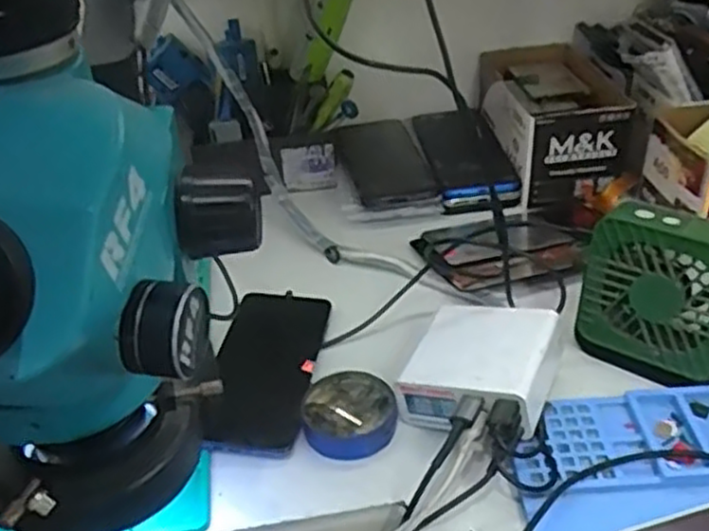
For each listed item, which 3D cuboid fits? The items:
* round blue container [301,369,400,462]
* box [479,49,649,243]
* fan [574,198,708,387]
[{"bbox_3d":[-0.003,0.096,0.486,0.059,0.018,0.062,0,37,0],"label":"round blue container"},{"bbox_3d":[0.202,-0.146,0.748,0.125,0.084,0.195,-1,36,-1],"label":"box"},{"bbox_3d":[0.201,0.018,0.485,0.100,0.095,0.051,19,40,25],"label":"fan"}]

